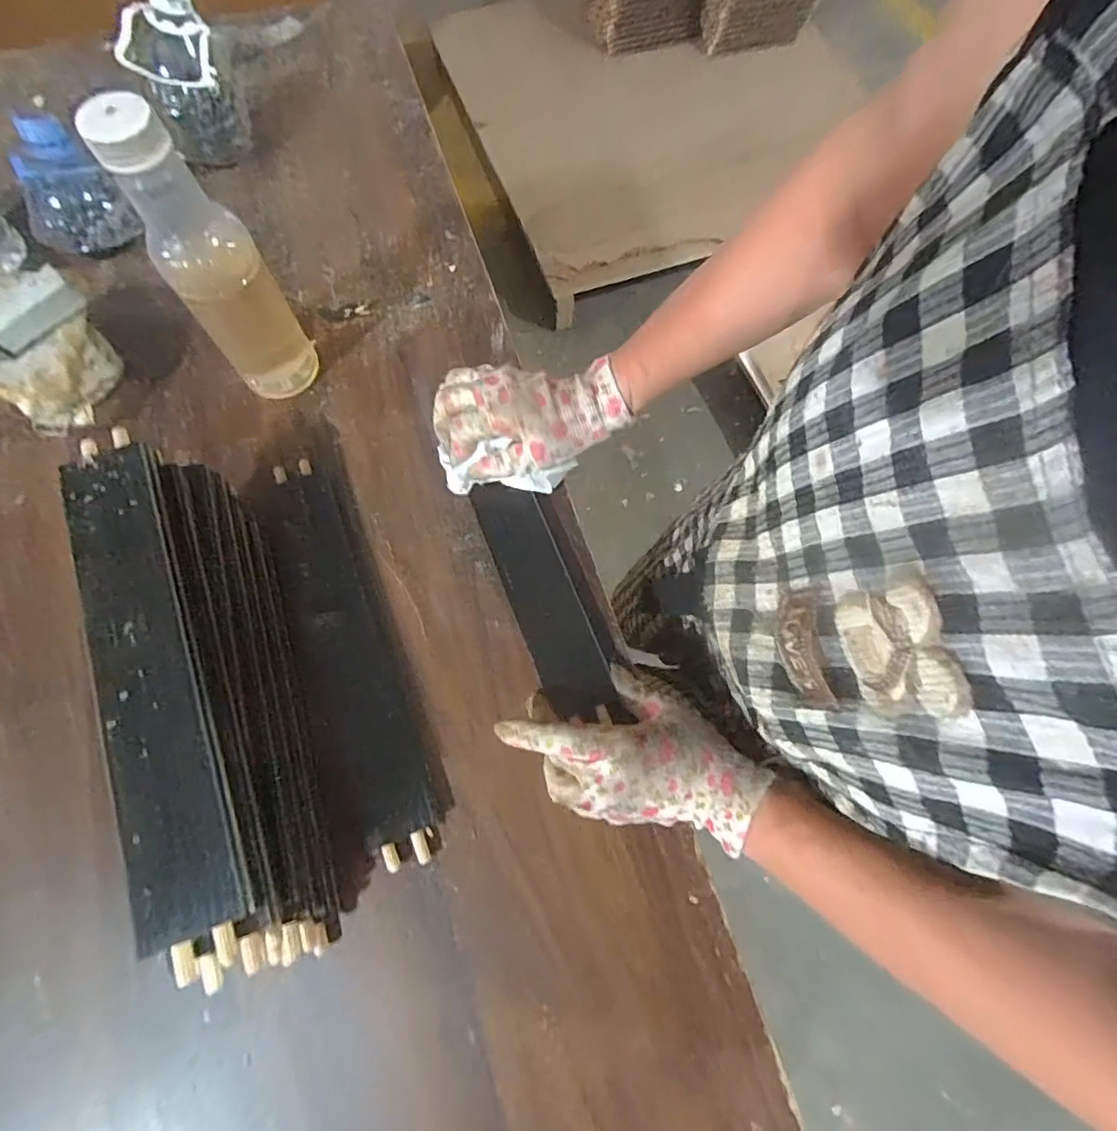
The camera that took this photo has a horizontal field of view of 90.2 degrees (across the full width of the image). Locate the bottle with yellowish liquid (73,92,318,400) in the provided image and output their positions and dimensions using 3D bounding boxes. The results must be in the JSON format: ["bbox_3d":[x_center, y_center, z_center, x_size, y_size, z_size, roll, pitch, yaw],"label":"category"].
[{"bbox_3d":[-0.246,-0.213,0.402,0.065,0.211,0.056,-37,76,-13],"label":"bottle with yellowish liquid"}]

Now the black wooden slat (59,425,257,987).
[{"bbox_3d":[-0.225,0.057,0.307,0.047,0.016,0.295,-8,67,-43],"label":"black wooden slat"}]

